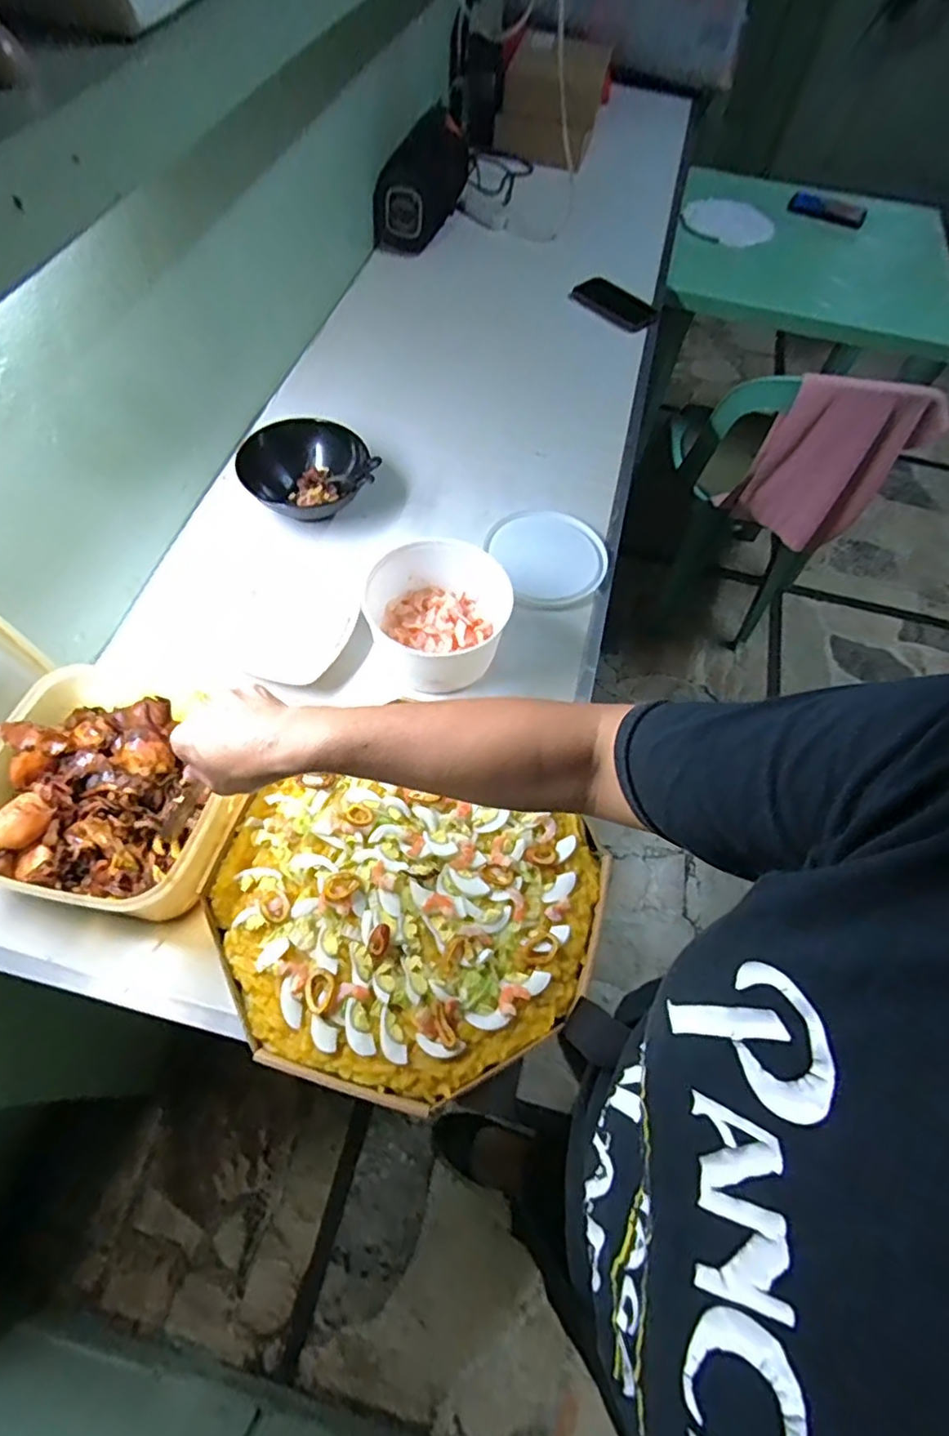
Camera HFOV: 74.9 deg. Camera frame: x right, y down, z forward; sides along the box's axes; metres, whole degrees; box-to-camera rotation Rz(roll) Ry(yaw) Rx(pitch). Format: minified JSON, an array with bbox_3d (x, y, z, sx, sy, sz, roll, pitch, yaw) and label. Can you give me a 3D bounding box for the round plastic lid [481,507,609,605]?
[{"bbox_3d":[0.102,-0.223,0.835,0.148,0.006,0.158,2,61,-3],"label":"round plastic lid"}]

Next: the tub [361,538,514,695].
[{"bbox_3d":[-0.043,-0.115,0.720,0.161,0.093,0.155,2,61,-3],"label":"tub"}]

